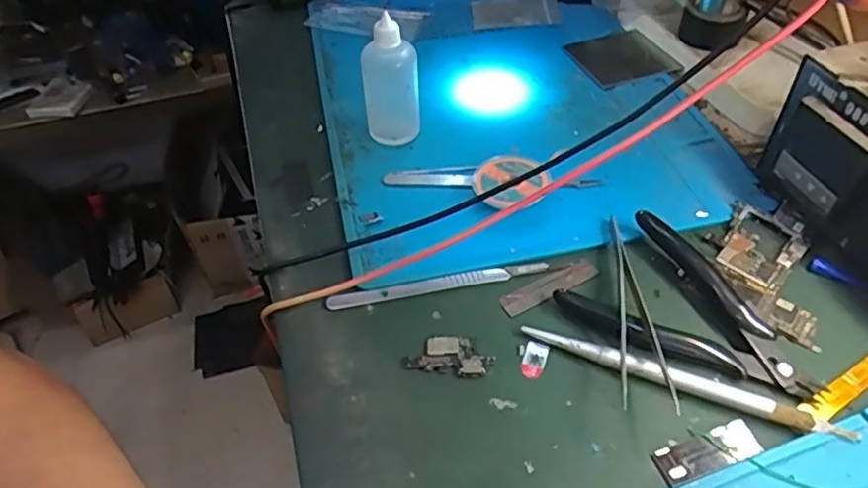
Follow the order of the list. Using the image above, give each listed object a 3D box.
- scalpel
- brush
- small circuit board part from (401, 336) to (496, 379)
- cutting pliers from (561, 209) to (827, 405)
[{"bbox_3d":[0.002,0.019,0.332,0.117,0.006,0.009,-11,47,-5],"label":"scalpel"},{"bbox_3d":[0.110,0.061,0.283,0.141,0.009,0.011,16,50,19],"label":"brush"},{"bbox_3d":[0.008,0.053,0.302,0.042,0.004,0.020,6,48,11],"label":"small circuit board part"},{"bbox_3d":[0.127,0.035,0.301,0.081,0.016,0.115,-33,52,-24],"label":"cutting pliers"}]

